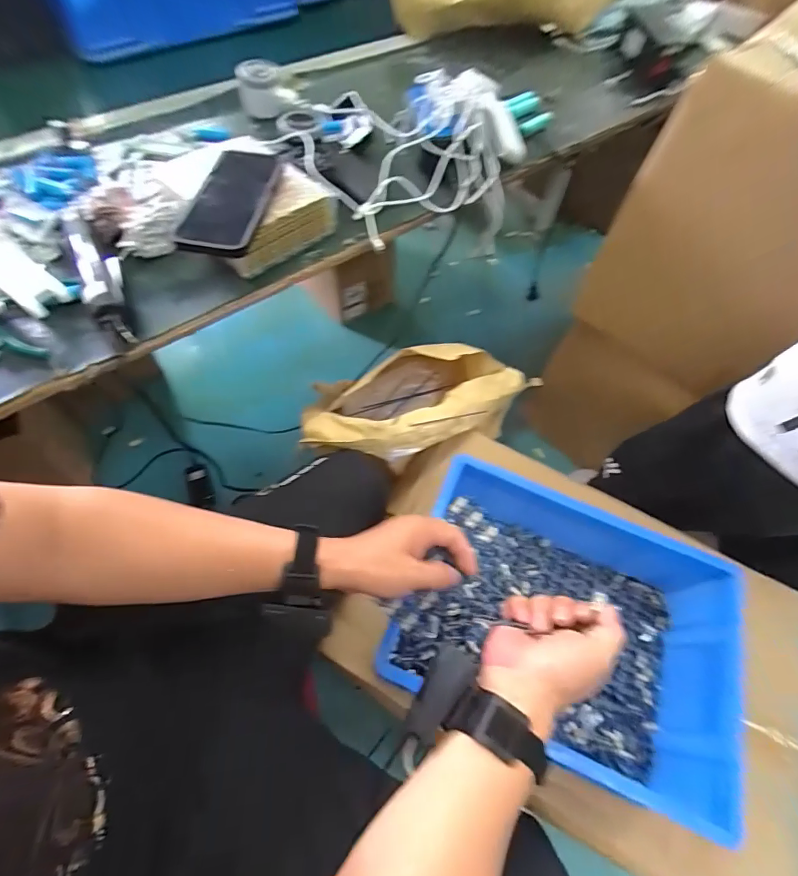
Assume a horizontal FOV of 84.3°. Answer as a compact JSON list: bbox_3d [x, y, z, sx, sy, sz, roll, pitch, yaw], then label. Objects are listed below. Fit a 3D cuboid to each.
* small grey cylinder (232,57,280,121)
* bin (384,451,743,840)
[{"bbox_3d":[-0.215,-0.540,0.686,0.062,0.059,0.054,-12,63,-10],"label":"small grey cylinder"},{"bbox_3d":[0.214,0.241,0.588,0.390,0.136,0.293,22,62,8],"label":"bin"}]

